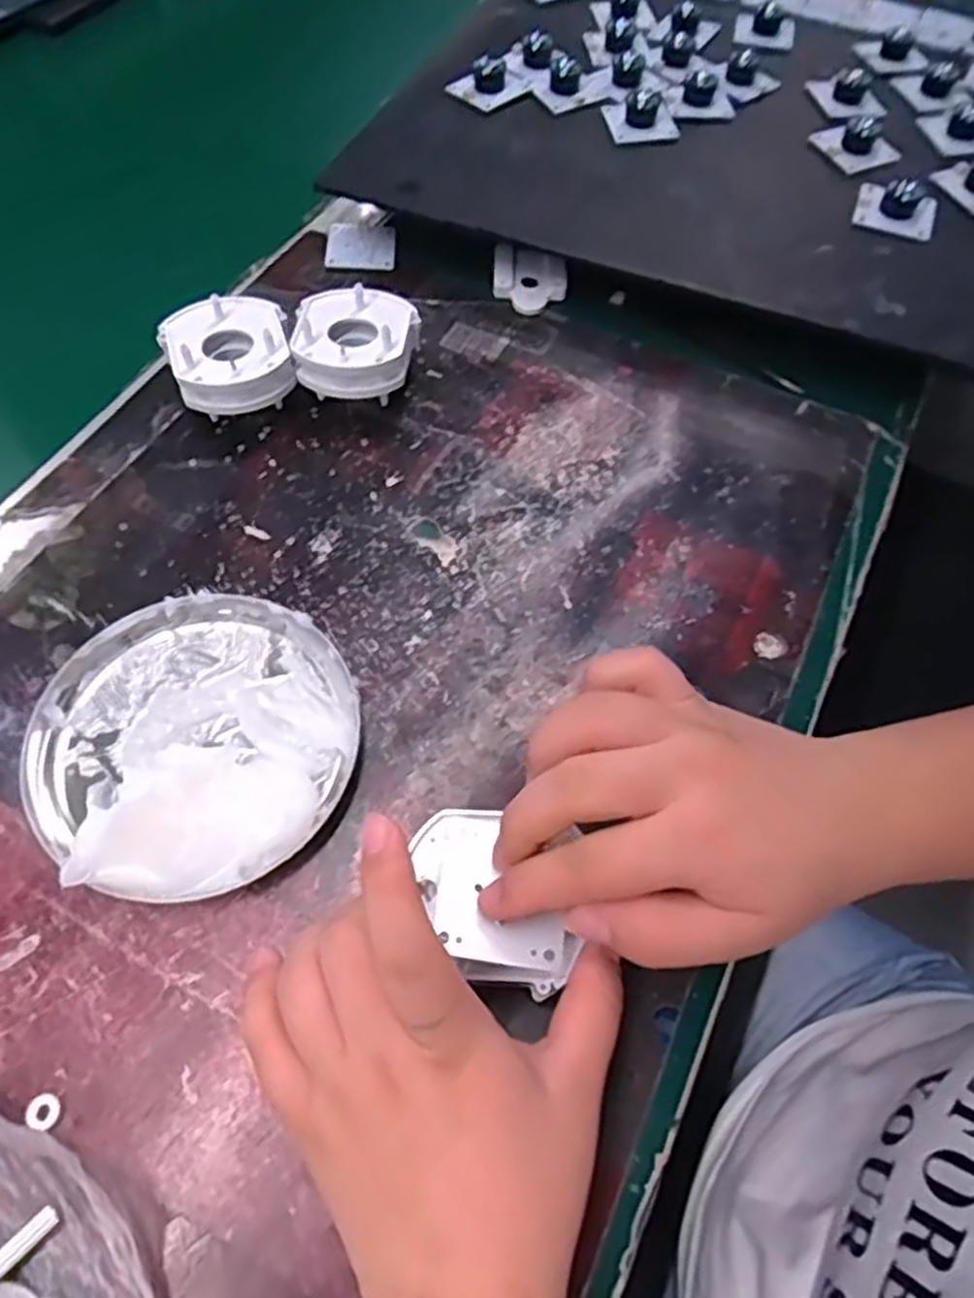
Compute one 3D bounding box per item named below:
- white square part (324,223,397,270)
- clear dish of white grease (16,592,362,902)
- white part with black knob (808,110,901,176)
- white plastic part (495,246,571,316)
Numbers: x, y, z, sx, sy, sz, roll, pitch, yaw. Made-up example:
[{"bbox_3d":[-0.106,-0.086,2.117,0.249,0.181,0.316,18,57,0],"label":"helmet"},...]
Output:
[{"bbox_3d":[-0.079,-0.251,0.484,0.043,0.004,0.045,0,60,-3],"label":"white square part"},{"bbox_3d":[-0.119,0.032,0.310,0.128,0.028,0.125,1,60,-2],"label":"clear dish of white grease"},{"bbox_3d":[0.235,-0.322,0.489,0.035,0.019,0.044,-24,64,-16],"label":"white part with black knob"},{"bbox_3d":[0.026,-0.222,0.465,0.045,0.015,0.040,7,60,1],"label":"white plastic part"}]

